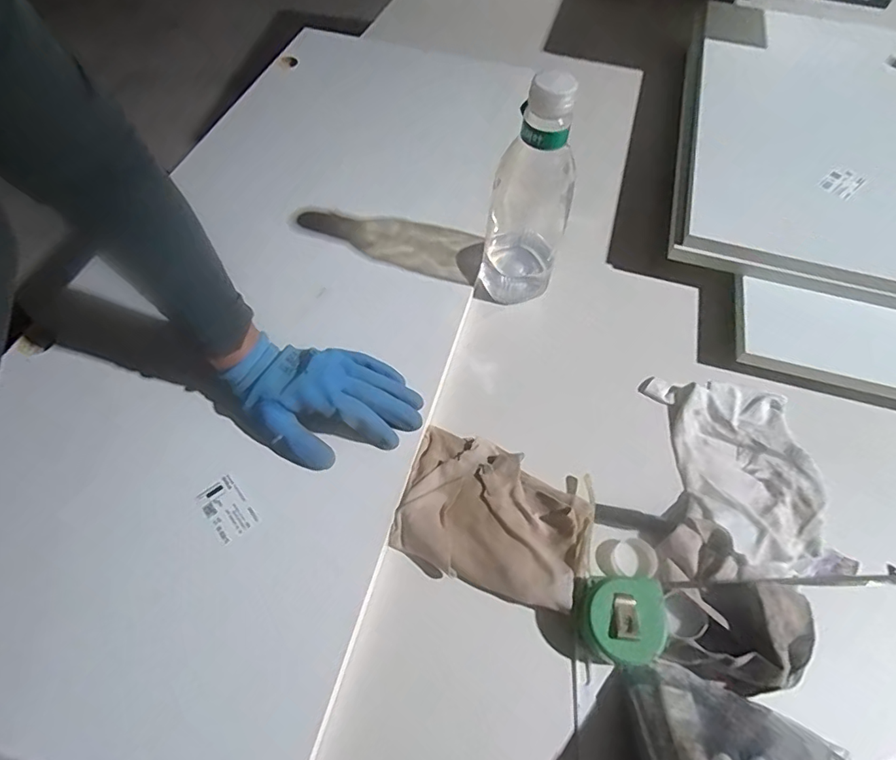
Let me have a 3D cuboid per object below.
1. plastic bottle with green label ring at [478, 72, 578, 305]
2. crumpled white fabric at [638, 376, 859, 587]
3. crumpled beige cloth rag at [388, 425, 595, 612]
[{"bbox_3d":[0.085,-0.185,0.536,0.084,0.251,0.084,8,58,3],"label":"plastic bottle with green label ring"},{"bbox_3d":[0.282,0.087,0.493,0.169,0.033,0.205,7,58,3],"label":"crumpled white fabric"},{"bbox_3d":[0.041,0.120,0.464,0.166,0.018,0.124,17,59,8],"label":"crumpled beige cloth rag"}]

